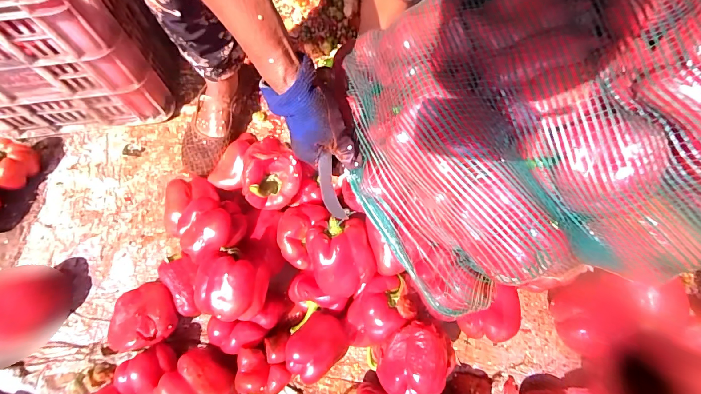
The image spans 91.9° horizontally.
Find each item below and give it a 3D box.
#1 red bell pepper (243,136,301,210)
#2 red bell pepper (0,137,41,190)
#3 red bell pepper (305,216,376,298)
[{"bbox_3d":[-0.117,-0.036,0.525,0.079,0.086,0.094,0,70,-2],"label":"red bell pepper"},{"bbox_3d":[-0.598,-0.060,0.589,0.070,0.083,0.081,20,70,5],"label":"red bell pepper"},{"bbox_3d":[-0.012,0.080,0.459,0.084,0.080,0.107,-16,71,-8],"label":"red bell pepper"}]

